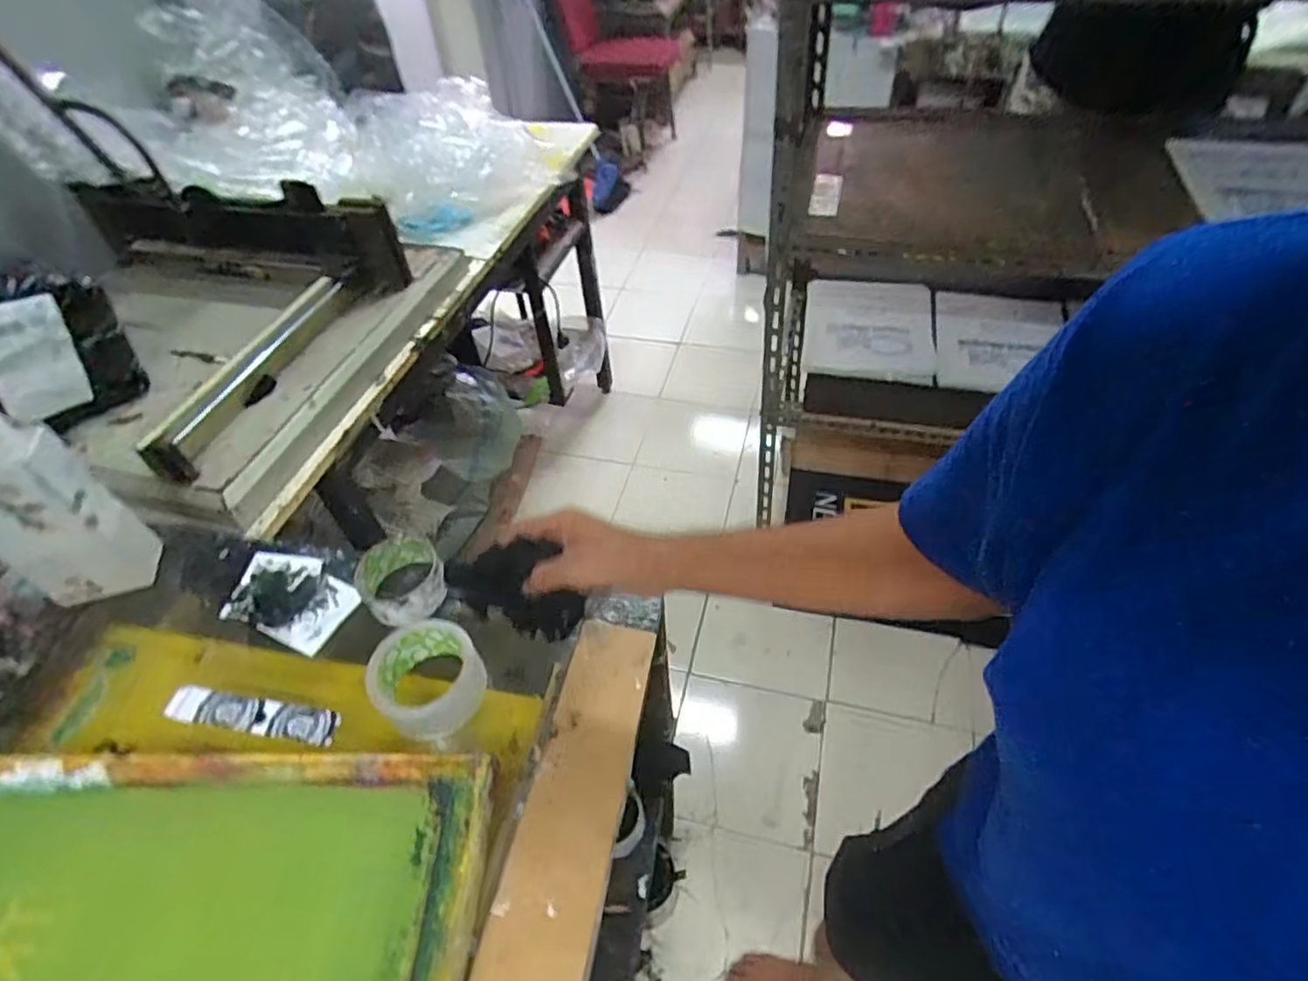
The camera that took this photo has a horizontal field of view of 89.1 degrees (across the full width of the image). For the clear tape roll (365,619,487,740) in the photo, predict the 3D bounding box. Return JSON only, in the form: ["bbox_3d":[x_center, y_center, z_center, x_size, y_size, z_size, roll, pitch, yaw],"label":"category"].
[{"bbox_3d":[-0.214,0.174,0.621,0.098,0.054,0.093,-2,47,2],"label":"clear tape roll"}]

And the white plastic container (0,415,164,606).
[{"bbox_3d":[-0.602,0.023,0.659,0.102,0.207,0.049,-16,48,-10],"label":"white plastic container"}]

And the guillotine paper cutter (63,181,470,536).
[{"bbox_3d":[-0.705,-0.283,1.040,0.557,0.228,0.627,10,49,14],"label":"guillotine paper cutter"}]

